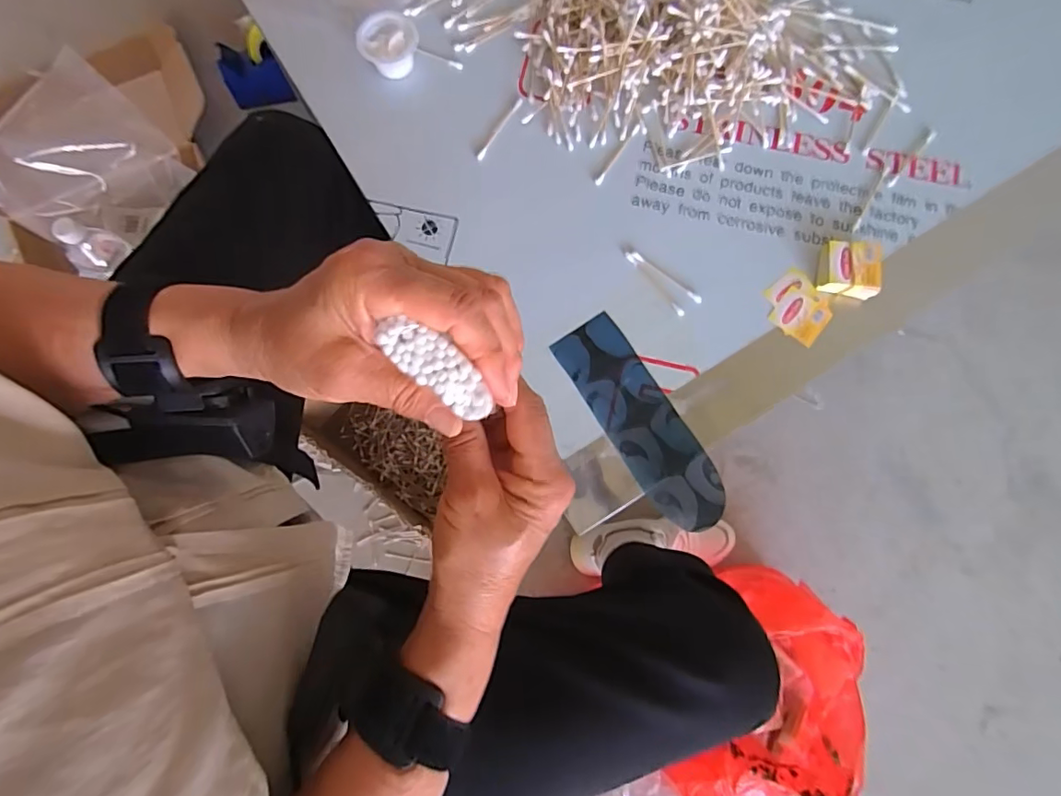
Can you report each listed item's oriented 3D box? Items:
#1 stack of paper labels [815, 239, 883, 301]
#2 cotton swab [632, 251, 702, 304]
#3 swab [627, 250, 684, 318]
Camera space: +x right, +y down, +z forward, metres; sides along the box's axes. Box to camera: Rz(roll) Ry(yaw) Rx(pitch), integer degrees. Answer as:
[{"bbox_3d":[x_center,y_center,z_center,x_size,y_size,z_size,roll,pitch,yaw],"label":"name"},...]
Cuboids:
[{"bbox_3d":[0.276,-0.113,0.455,0.048,0.023,0.047,11,79,1],"label":"stack of paper labels"},{"bbox_3d":[0.120,-0.106,0.462,0.072,0.004,0.007,38,80,6],"label":"cotton swab"},{"bbox_3d":[0.108,-0.100,0.460,0.006,0.004,0.073,-40,82,-8],"label":"swab"}]

